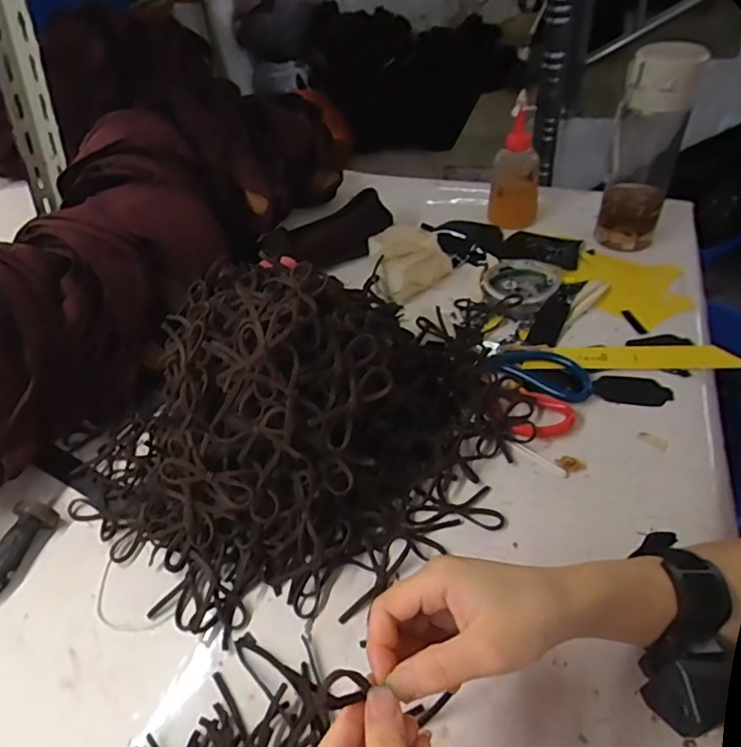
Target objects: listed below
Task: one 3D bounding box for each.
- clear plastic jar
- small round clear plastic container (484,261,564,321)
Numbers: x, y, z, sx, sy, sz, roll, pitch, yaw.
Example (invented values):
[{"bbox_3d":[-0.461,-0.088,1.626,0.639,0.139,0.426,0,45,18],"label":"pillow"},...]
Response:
[{"bbox_3d":[0.309,-0.249,0.611,0.065,0.212,0.060,20,50,26],"label":"clear plastic jar"},{"bbox_3d":[0.176,-0.103,0.625,0.096,0.013,0.084,-27,47,-20],"label":"small round clear plastic container"}]

